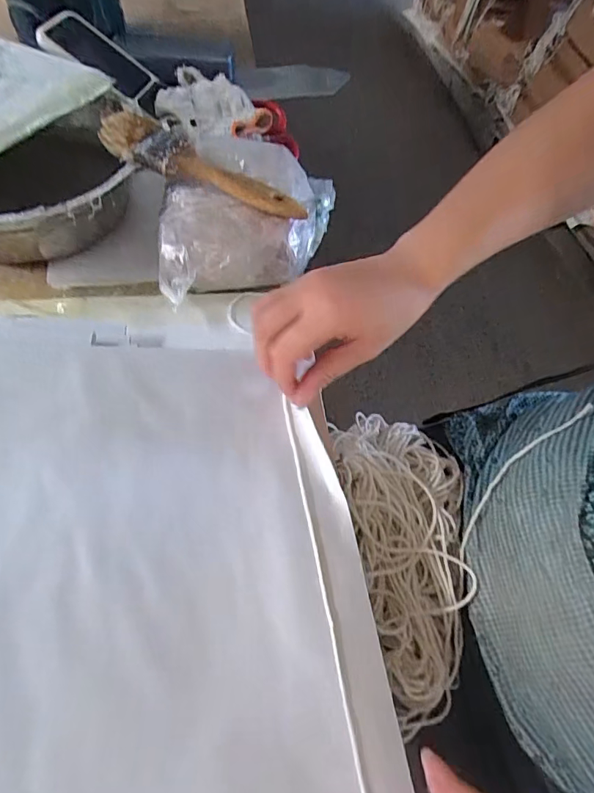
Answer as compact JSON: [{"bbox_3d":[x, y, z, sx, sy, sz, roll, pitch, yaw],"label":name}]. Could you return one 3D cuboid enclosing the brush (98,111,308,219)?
[{"bbox_3d":[-0.078,-0.196,0.394,0.180,0.043,0.041,17,56,6],"label":"brush"}]

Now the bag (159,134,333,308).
[{"bbox_3d":[-0.046,-0.165,0.426,0.145,0.065,0.196,10,55,2],"label":"bag"}]

